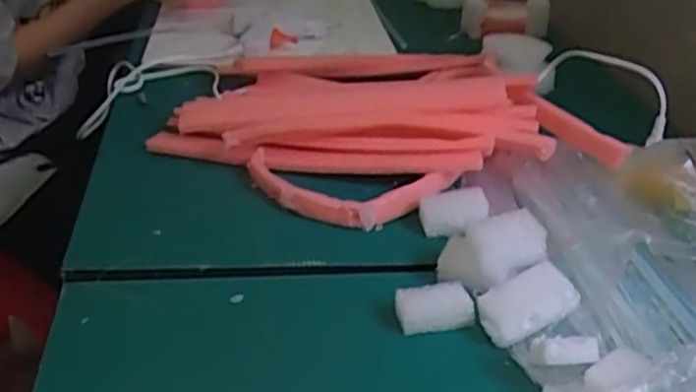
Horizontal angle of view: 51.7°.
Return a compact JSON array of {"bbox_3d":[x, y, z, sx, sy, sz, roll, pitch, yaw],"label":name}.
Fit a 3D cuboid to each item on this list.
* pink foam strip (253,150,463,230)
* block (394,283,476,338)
[{"bbox_3d":[0.001,-0.003,0.589,0.171,0.022,0.075,8,30,3],"label":"pink foam strip"},{"bbox_3d":[0.057,0.073,0.472,0.051,0.019,0.025,-3,31,-15],"label":"block"}]

